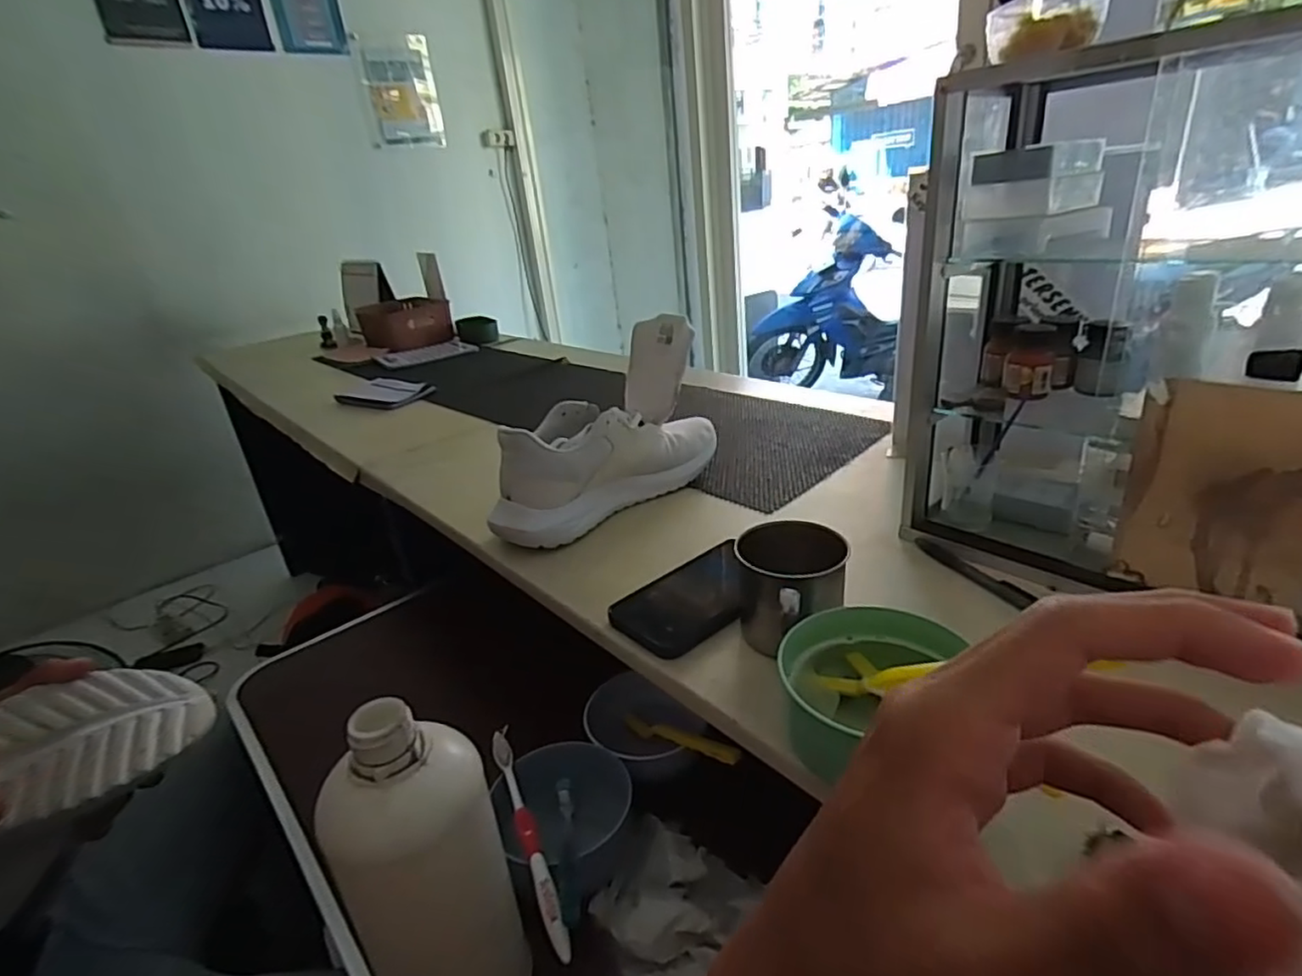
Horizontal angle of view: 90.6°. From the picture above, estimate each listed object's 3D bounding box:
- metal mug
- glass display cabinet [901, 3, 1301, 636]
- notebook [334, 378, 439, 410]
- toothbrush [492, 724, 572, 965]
[{"bbox_3d":[0.100,0.081,0.454,0.074,0.075,0.095,-2,25,9],"label":"metal mug"},{"bbox_3d":[0.396,-0.121,0.476,0.243,0.352,0.304,-24,30,-34],"label":"glass display cabinet"},{"bbox_3d":[-0.503,-0.185,1.237,0.170,0.019,0.115,8,28,27],"label":"notebook"},{"bbox_3d":[-0.089,0.242,0.460,0.015,0.022,0.186,-15,27,-20],"label":"toothbrush"}]

